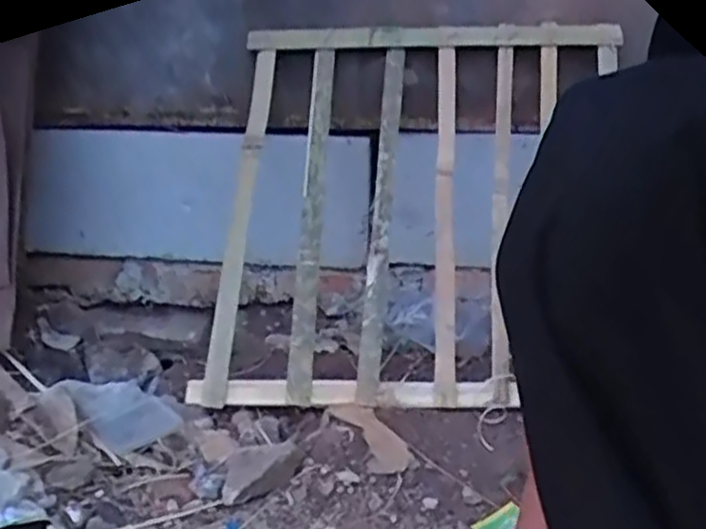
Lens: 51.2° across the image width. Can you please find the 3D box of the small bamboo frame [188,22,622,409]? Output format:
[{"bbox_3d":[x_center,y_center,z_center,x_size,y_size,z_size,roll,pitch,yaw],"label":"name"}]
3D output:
[{"bbox_3d":[0.080,-0.076,0.928,0.481,0.526,0.043,3,-20,7],"label":"small bamboo frame"}]

